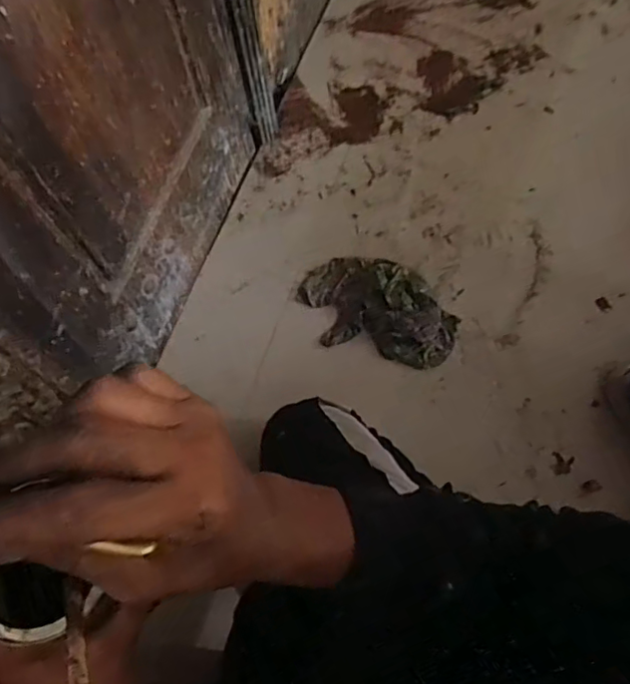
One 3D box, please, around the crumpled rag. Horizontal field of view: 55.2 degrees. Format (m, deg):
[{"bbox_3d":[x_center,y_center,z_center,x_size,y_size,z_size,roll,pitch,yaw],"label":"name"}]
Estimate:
[{"bbox_3d":[0.103,-0.061,1.001,0.269,0.035,0.166,14,70,8],"label":"crumpled rag"}]

